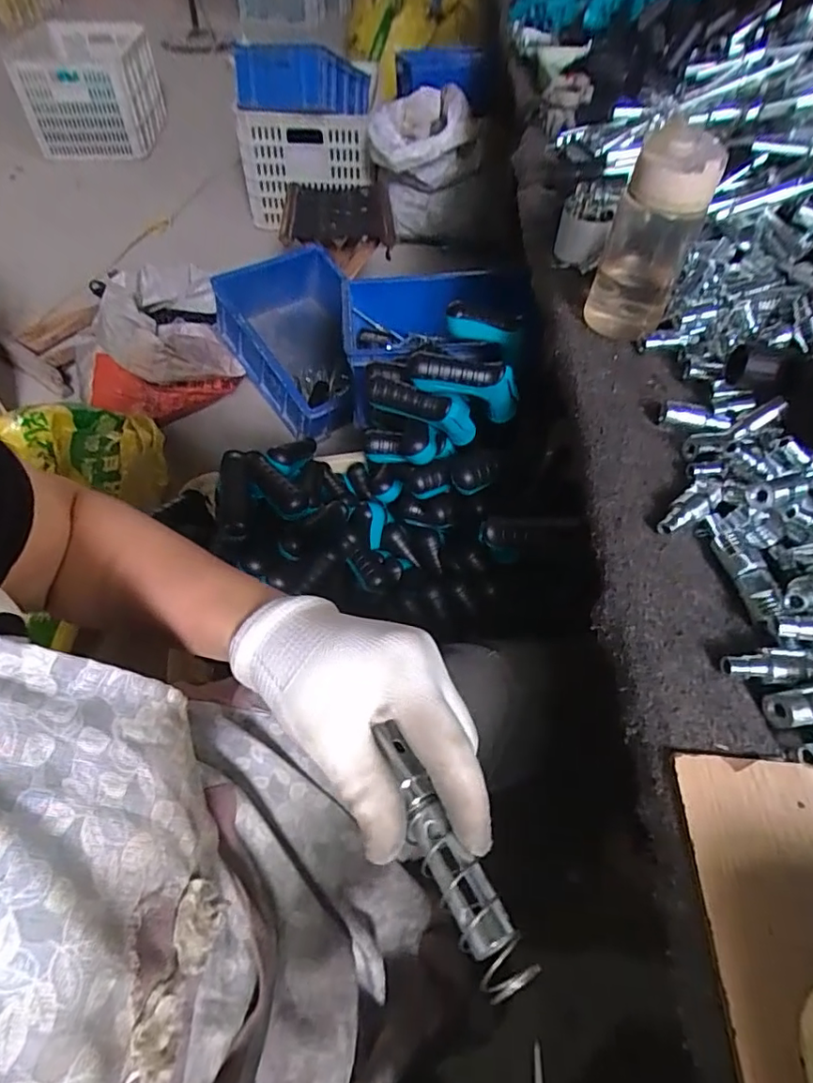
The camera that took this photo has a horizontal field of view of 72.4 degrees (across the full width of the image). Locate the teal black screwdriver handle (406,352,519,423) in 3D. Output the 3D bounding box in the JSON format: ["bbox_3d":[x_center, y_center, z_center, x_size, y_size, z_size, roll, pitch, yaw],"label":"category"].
[{"bbox_3d":[0.062,-0.174,0.630,0.130,0.079,0.039,10,52,6],"label":"teal black screwdriver handle"}]

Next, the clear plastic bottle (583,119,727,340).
[{"bbox_3d":[0.209,-0.261,0.480,0.068,0.161,0.080,17,53,12],"label":"clear plastic bottle"}]

